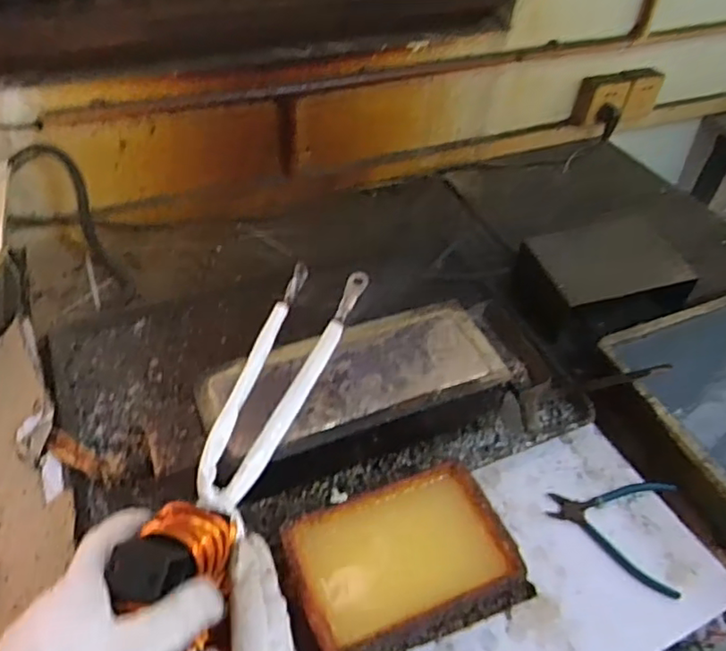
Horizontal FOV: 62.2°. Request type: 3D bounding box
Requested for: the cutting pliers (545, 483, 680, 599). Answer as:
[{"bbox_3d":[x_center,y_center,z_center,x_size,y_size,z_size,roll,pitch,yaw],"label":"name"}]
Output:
[{"bbox_3d":[0.270,0.212,0.653,0.132,0.019,0.124,15,47,10],"label":"cutting pliers"}]

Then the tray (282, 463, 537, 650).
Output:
[{"bbox_3d":[0.035,0.231,0.586,0.207,0.072,0.136,-15,49,-18],"label":"tray"}]

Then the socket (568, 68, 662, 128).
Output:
[{"bbox_3d":[0.503,-0.452,1.200,0.160,0.090,0.039,-9,47,-13],"label":"socket"}]

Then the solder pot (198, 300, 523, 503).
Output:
[{"bbox_3d":[-0.008,0.082,0.717,0.345,0.090,0.148,-15,49,-18],"label":"solder pot"}]

